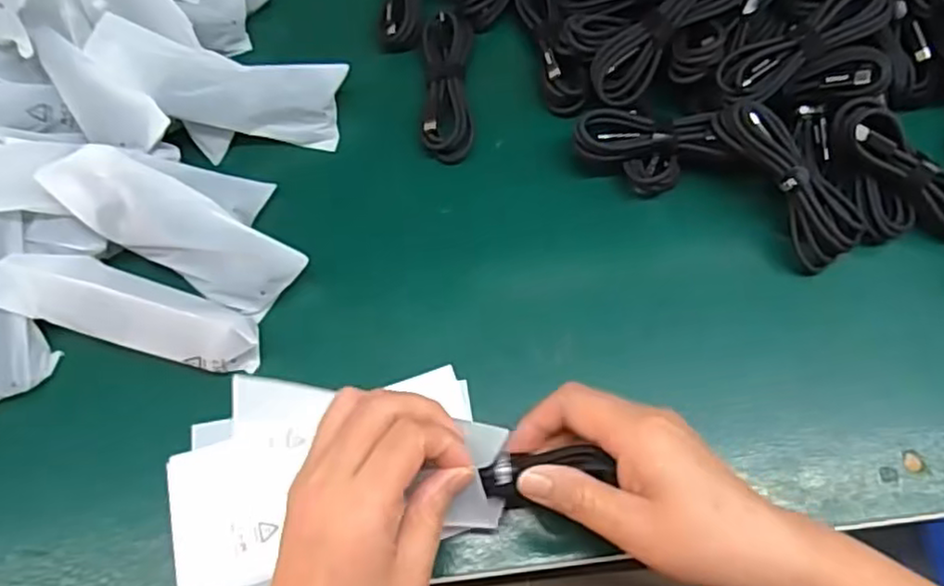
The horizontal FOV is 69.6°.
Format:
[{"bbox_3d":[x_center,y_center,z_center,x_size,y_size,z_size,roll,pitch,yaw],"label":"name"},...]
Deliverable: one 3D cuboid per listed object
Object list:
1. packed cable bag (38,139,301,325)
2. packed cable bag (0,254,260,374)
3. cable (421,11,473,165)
[{"bbox_3d":[-0.175,-0.037,0.403,0.144,0.035,0.045,29,72,-7],"label":"packed cable bag"},{"bbox_3d":[-0.195,0.010,0.396,0.149,0.042,0.043,15,71,8],"label":"packed cable bag"},{"bbox_3d":[-0.017,-0.140,0.461,0.032,0.022,0.107,-1,69,2],"label":"cable"}]

